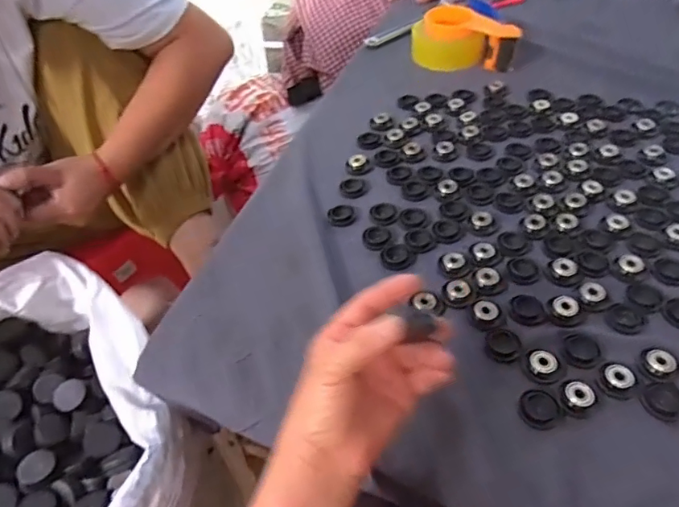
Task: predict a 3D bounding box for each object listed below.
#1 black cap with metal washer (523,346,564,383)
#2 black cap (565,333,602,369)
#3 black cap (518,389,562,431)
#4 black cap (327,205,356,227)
[{"bbox_3d":[0.179,0.095,0.442,0.032,0.006,0.038,10,49,15],"label":"black cap with metal washer"},{"bbox_3d":[0.216,0.086,0.451,0.030,0.004,0.036,0,47,6],"label":"black cap"},{"bbox_3d":[0.164,0.128,0.417,0.032,0.007,0.034,-3,47,3],"label":"black cap"},{"bbox_3d":[0.003,-0.045,0.589,0.031,0.004,0.033,-3,47,3],"label":"black cap"}]

